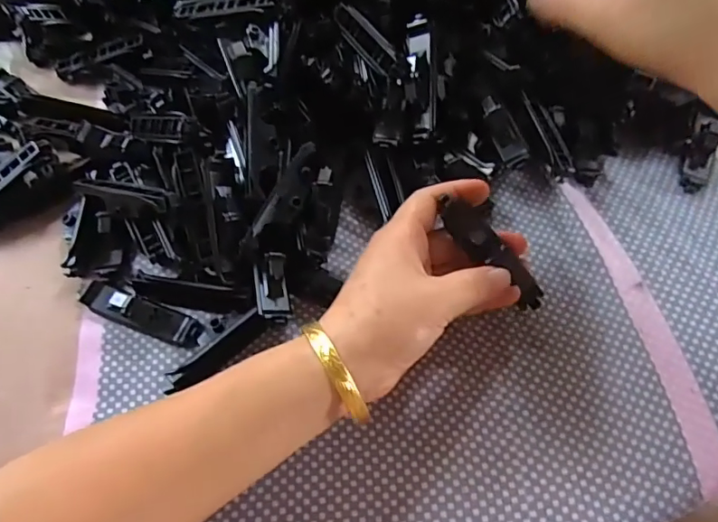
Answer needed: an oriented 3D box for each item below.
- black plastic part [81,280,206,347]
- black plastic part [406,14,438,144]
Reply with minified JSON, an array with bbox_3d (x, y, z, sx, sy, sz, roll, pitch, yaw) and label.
[{"bbox_3d":[-0.128,0.029,0.296,0.081,0.014,0.017,18,64,12],"label":"black plastic part"},{"bbox_3d":[0.040,-0.118,0.326,0.019,0.015,0.079,-2,89,2],"label":"black plastic part"}]

